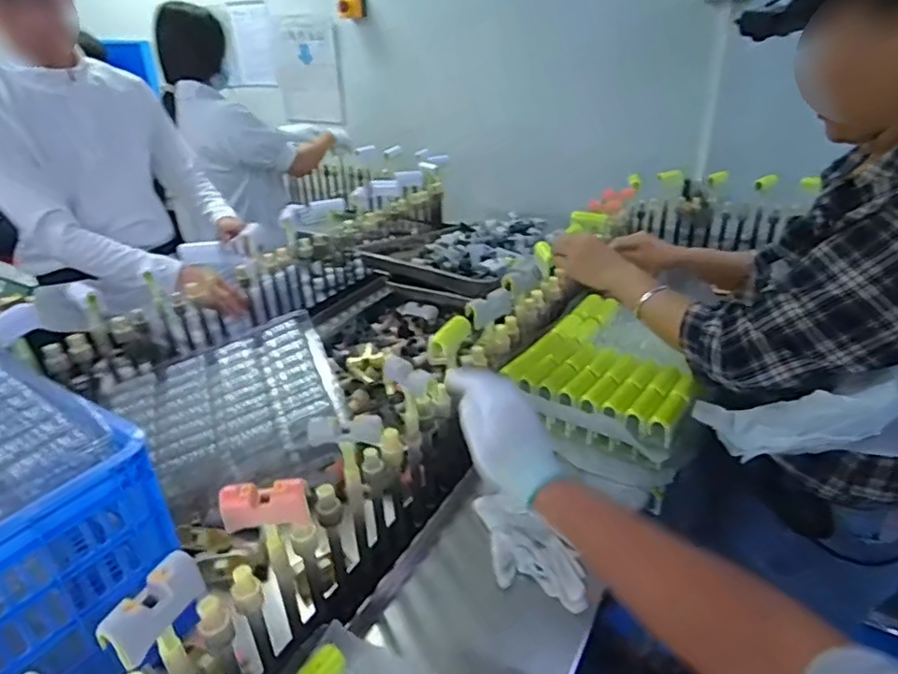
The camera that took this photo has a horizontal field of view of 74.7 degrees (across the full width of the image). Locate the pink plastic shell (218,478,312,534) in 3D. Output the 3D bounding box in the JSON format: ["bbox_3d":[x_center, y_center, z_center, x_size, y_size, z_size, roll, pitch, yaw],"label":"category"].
[{"bbox_3d":[-0.165,0.151,0.530,0.075,0.038,0.025,-8,29,-11],"label":"pink plastic shell"}]

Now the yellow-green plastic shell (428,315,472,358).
[{"bbox_3d":[0.004,-0.003,0.792,0.028,0.032,0.078,14,32,27],"label":"yellow-green plastic shell"}]

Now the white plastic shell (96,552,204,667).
[{"bbox_3d":[-0.221,0.199,0.437,0.023,0.042,0.074,12,31,24],"label":"white plastic shell"}]

